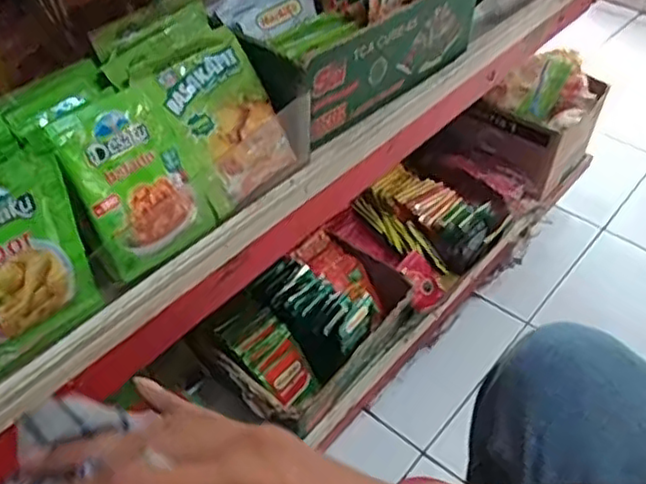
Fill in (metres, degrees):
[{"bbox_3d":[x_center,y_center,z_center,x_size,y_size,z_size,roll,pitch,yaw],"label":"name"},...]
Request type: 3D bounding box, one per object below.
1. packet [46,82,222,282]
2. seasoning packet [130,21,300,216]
[{"bbox_3d":[-0.126,-0.042,0.455,0.009,0.112,0.086,-5,28,45],"label":"packet"},{"bbox_3d":[-0.078,-0.095,0.510,0.099,0.121,0.020,-41,14,-34],"label":"seasoning packet"}]

